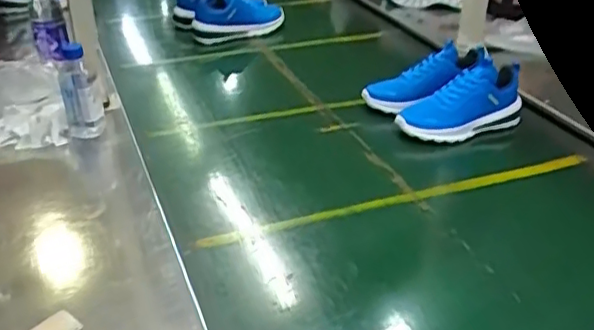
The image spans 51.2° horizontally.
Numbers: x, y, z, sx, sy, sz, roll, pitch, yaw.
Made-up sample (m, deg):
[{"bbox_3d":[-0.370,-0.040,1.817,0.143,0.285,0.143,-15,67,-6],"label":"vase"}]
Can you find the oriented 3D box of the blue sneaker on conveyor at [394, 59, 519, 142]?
[{"bbox_3d":[0.303,-0.114,1.133,0.232,0.107,0.093,-12,34,-21],"label":"blue sneaker on conveyor"}]

